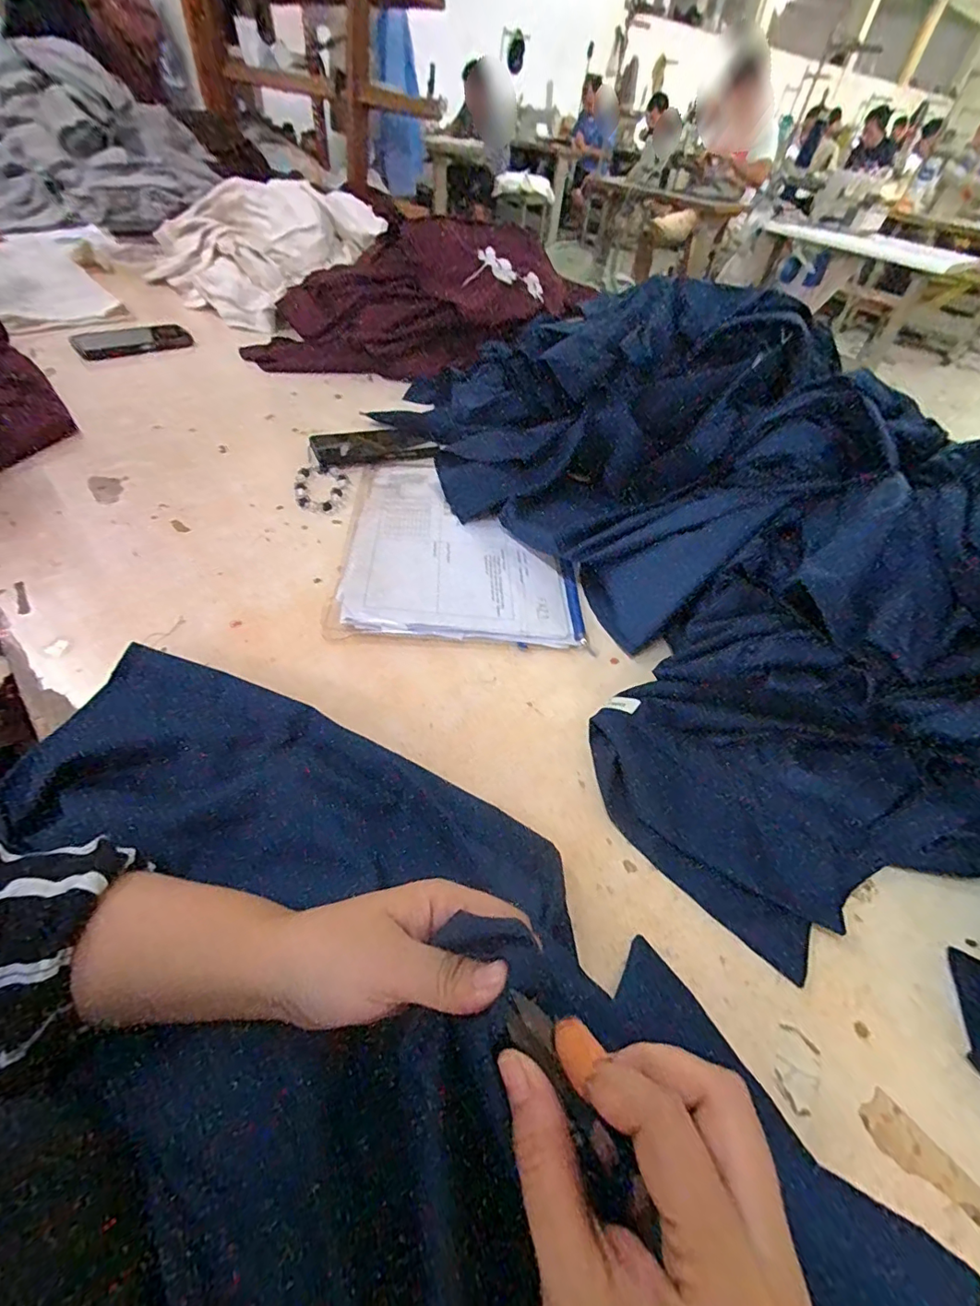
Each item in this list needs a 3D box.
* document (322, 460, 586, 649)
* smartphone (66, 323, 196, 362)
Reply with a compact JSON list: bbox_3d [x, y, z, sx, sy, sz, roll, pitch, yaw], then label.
[{"bbox_3d":[-0.035,-0.129,0.585,0.244,0.013,0.312,3,47,-6],"label":"document"},{"bbox_3d":[-0.606,-0.530,0.884,0.175,0.012,0.084,-16,66,-17],"label":"smartphone"}]

